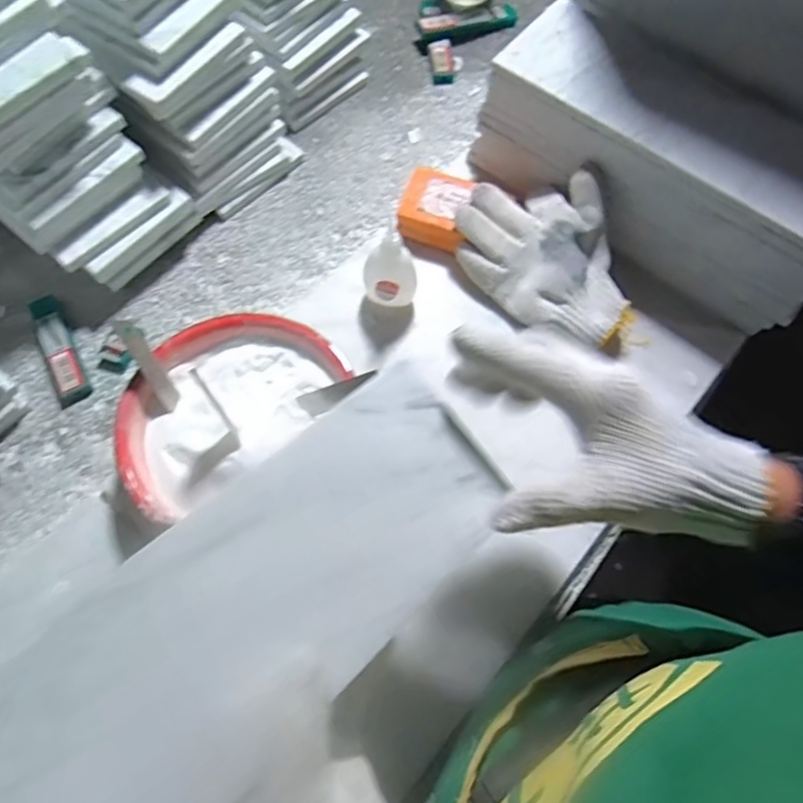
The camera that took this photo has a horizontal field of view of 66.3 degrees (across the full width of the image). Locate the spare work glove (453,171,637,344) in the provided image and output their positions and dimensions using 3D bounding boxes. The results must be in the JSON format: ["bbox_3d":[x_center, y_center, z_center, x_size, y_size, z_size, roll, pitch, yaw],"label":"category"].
[{"bbox_3d":[0.124,-0.125,0.509,0.108,0.049,0.165,-42,75,-15],"label":"spare work glove"}]

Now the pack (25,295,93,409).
[{"bbox_3d":[-0.286,-0.045,0.511,0.025,0.010,0.104,-26,71,-10],"label":"pack"}]

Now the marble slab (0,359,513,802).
[{"bbox_3d":[-0.075,0.110,0.251,0.112,0.016,0.326,48,62,-2],"label":"marble slab"}]

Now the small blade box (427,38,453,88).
[{"bbox_3d":[0.043,-0.358,0.647,0.024,0.010,0.055,-5,69,-2],"label":"small blade box"}]

